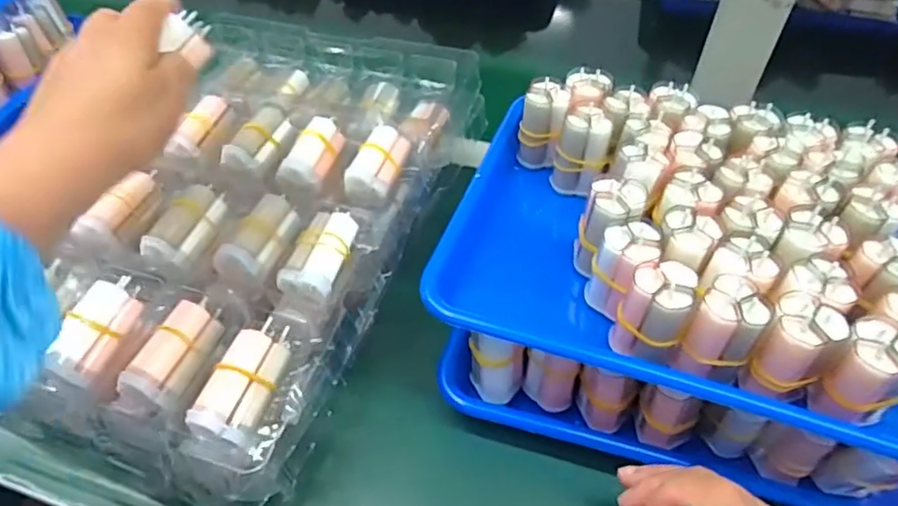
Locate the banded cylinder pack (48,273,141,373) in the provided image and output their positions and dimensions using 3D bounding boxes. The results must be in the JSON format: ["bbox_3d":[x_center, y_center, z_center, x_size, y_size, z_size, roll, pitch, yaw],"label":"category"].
[{"bbox_3d":[-0.213,0.043,0.356,0.028,0.024,0.063,8,49,7],"label":"banded cylinder pack"}]

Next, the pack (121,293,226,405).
[{"bbox_3d":[-0.163,0.058,0.348,0.025,0.029,0.068,13,50,12],"label":"pack"}]

